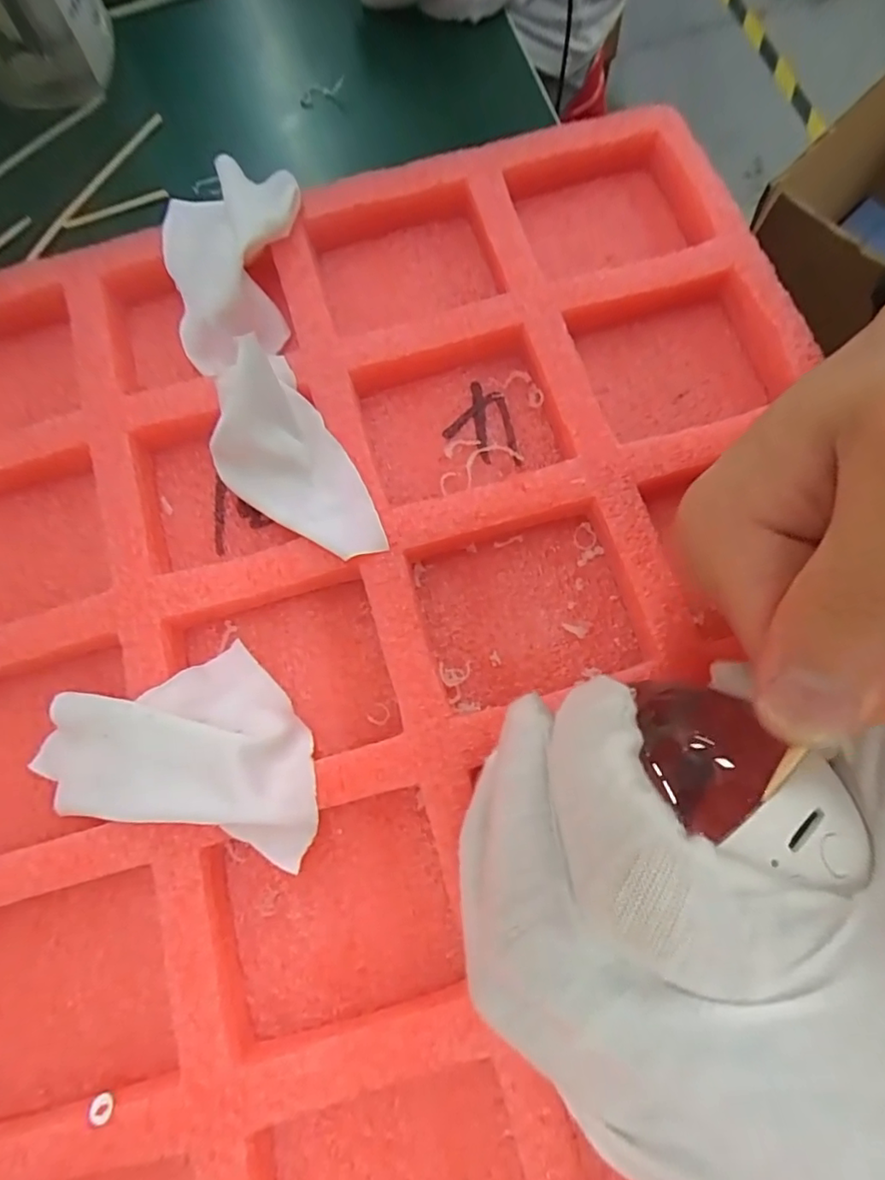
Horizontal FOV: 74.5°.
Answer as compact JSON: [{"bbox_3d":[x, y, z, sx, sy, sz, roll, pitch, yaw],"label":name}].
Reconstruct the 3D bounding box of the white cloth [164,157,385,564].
[{"bbox_3d":[-0.064,-0.078,0.206,0.053,0.028,0.153,-15,75,-2],"label":"white cloth"}]

